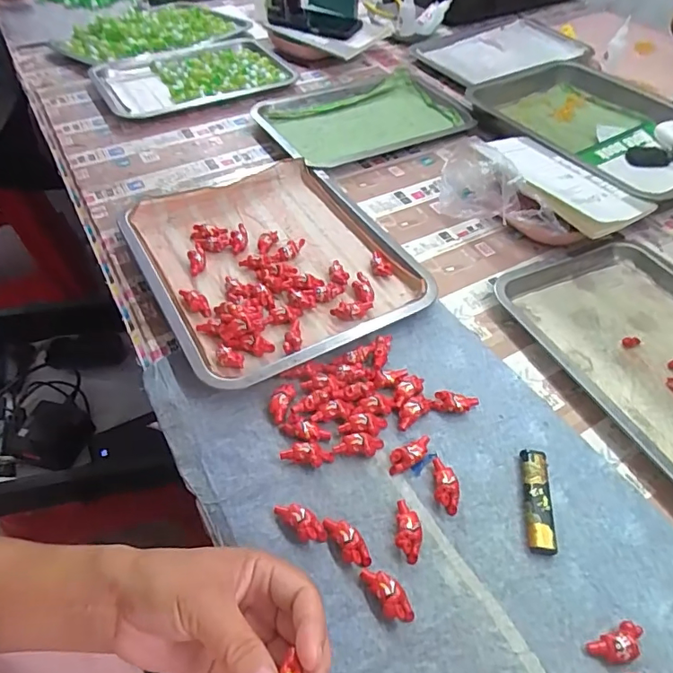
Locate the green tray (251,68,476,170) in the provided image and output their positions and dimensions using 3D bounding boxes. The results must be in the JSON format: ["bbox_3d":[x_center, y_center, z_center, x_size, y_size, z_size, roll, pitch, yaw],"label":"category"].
[{"bbox_3d":[0.045,-0.348,0.790,0.305,0.019,0.222,-21,54,-18],"label":"green tray"}]

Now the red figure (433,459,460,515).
[{"bbox_3d":[0.087,0.117,0.397,0.018,0.014,0.044,4,50,2],"label":"red figure"}]

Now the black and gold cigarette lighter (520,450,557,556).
[{"bbox_3d":[0.158,0.127,0.392,0.019,0.013,0.080,8,50,5],"label":"black and gold cigarette lighter"}]

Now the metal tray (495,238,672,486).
[{"bbox_3d":[0.329,0.017,0.484,0.233,0.022,0.310,-21,54,-18],"label":"metal tray"}]

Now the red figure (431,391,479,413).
[{"bbox_3d":[0.106,0.060,0.447,0.042,0.014,0.016,4,50,2],"label":"red figure"}]

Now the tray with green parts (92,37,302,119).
[{"bbox_3d":[-0.256,-0.479,0.921,0.342,0.028,0.250,-22,54,-18],"label":"tray with green parts"}]

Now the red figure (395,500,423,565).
[{"bbox_3d":[0.054,0.144,0.372,0.019,0.014,0.042,7,50,4],"label":"red figure"}]

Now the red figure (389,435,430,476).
[{"bbox_3d":[0.061,0.097,0.413,0.042,0.013,0.017,-25,55,-20],"label":"red figure"}]

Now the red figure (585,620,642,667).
[{"bbox_3d":[0.185,0.203,0.327,0.037,0.012,0.020,-19,53,-16],"label":"red figure"}]

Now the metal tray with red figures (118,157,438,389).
[{"bbox_3d":[-0.076,-0.091,0.563,0.256,0.023,0.313,-25,55,-20],"label":"metal tray with red figures"}]

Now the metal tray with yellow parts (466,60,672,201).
[{"bbox_3d":[0.400,-0.325,0.765,0.279,0.042,0.376,-24,55,-20],"label":"metal tray with yellow parts"}]

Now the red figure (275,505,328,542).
[{"bbox_3d":[-0.027,0.138,0.374,0.044,0.015,0.018,35,58,25],"label":"red figure"}]

